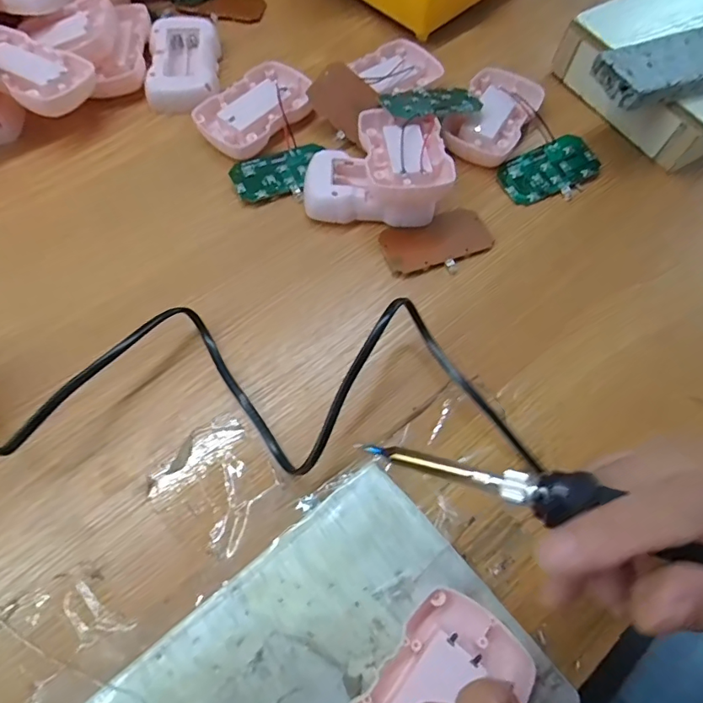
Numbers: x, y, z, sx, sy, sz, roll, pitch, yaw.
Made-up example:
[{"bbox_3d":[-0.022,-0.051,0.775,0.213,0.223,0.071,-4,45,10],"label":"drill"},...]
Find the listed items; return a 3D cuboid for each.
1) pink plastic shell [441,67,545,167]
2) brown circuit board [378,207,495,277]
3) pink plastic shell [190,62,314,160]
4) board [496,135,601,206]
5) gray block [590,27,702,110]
[{"bbox_3d":[0.106,-0.177,0.362,0.054,0.018,0.090,28,67,10],"label":"pink plastic shell"},{"bbox_3d":[0.057,-0.072,0.322,0.074,0.005,0.041,-19,67,-11],"label":"brown circuit board"},{"bbox_3d":[-0.069,-0.178,0.357,0.058,0.017,0.085,38,69,14],"label":"pink plastic shell"},{"bbox_3d":[0.143,-0.129,0.349,0.072,0.005,0.043,-22,73,-5],"label":"board"},{"bbox_3d":[0.243,-0.200,0.331,0.149,0.020,0.048,-16,66,-10],"label":"gray block"}]

